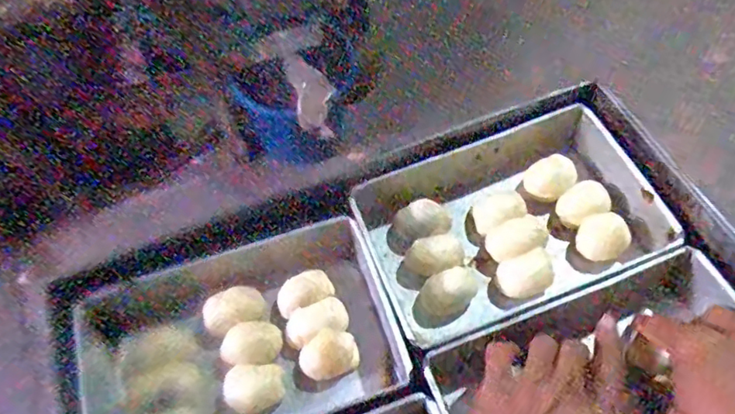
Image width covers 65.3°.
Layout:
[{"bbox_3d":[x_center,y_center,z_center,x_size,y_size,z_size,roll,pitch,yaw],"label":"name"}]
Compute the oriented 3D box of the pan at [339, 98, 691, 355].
[{"bbox_3d":[0.109,0.012,0.451,0.216,0.056,0.147,-21,64,-9],"label":"pan"}]

